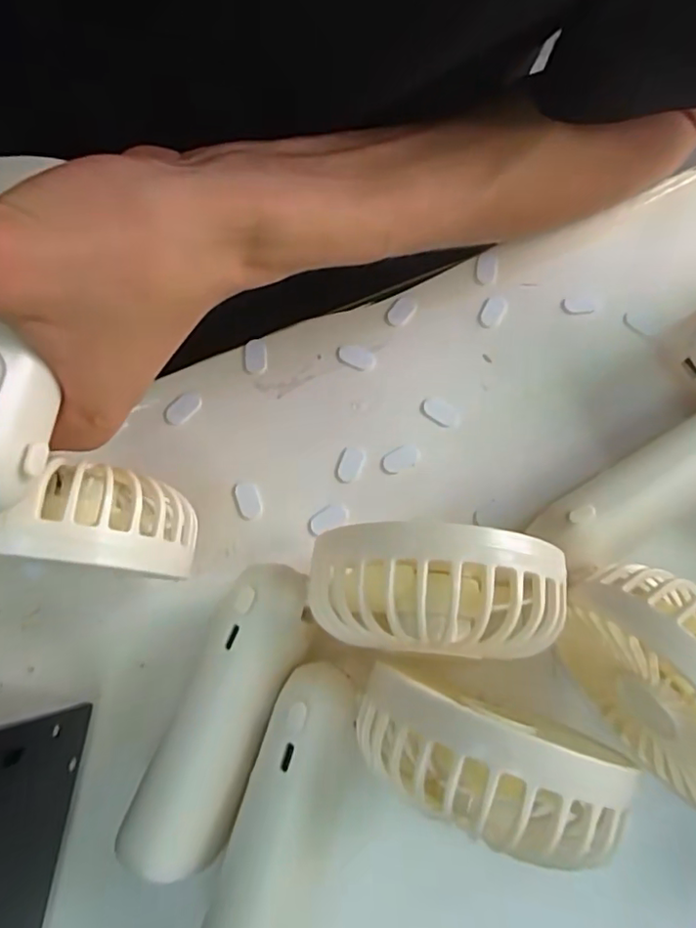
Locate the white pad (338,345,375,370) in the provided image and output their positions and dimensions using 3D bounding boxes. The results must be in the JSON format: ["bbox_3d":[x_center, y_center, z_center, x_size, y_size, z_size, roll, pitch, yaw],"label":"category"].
[{"bbox_3d":[0.004,-0.052,0.278,0.019,0.004,0.010,21,77,4],"label":"white pad"}]

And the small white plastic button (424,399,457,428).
[{"bbox_3d":[0.044,-0.025,0.271,0.017,0.004,0.011,36,78,8],"label":"small white plastic button"}]

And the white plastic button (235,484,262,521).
[{"bbox_3d":[-0.045,0.017,0.259,0.010,0.004,0.017,-21,77,-6],"label":"white plastic button"}]

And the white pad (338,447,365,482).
[{"bbox_3d":[0.001,0.000,0.264,0.010,0.004,0.016,21,77,4],"label":"white pad"}]

